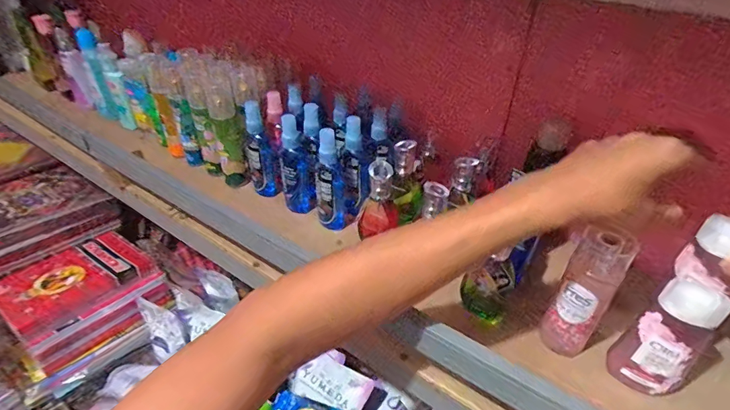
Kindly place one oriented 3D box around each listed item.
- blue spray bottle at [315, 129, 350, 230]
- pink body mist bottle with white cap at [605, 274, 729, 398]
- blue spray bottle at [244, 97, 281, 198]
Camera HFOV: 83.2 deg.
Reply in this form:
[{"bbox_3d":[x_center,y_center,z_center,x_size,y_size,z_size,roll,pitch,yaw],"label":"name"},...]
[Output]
[{"bbox_3d":[-0.043,-0.028,0.542,0.043,0.144,0.028,2,34,-2],"label":"blue spray bottle"},{"bbox_3d":[0.264,0.121,0.365,0.034,0.131,0.054,-20,41,-30],"label":"pink body mist bottle with white cap"},{"bbox_3d":[-0.153,-0.076,0.599,0.039,0.140,0.036,-13,38,-22],"label":"blue spray bottle"}]

